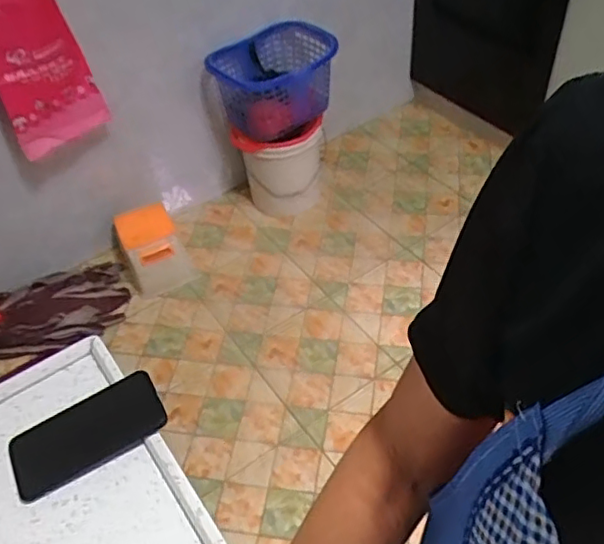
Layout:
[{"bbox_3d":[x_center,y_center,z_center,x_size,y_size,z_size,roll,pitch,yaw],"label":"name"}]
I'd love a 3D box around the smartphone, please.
[{"bbox_3d":[-0.216,0.160,0.611,0.151,0.010,0.074,-28,50,-11],"label":"smartphone"}]

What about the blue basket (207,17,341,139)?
[{"bbox_3d":[-0.073,-0.549,1.795,0.354,0.221,0.307,-27,50,-18],"label":"blue basket"}]

